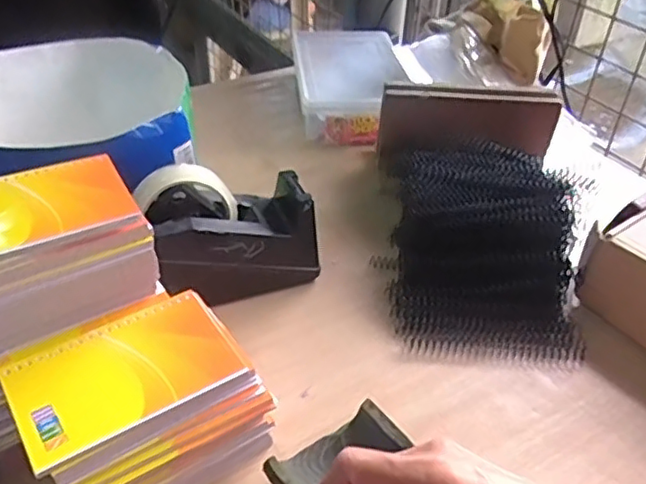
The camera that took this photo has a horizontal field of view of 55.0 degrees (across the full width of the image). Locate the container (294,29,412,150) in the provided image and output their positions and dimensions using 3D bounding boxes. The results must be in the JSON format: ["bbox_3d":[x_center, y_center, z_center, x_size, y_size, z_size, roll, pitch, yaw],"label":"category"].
[{"bbox_3d":[0.037,-0.224,0.873,0.149,0.066,0.261,-2,38,-5],"label":"container"}]

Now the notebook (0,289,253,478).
[{"bbox_3d":[-0.121,0.079,0.383,0.130,0.011,0.079,-22,44,-28],"label":"notebook"}]

